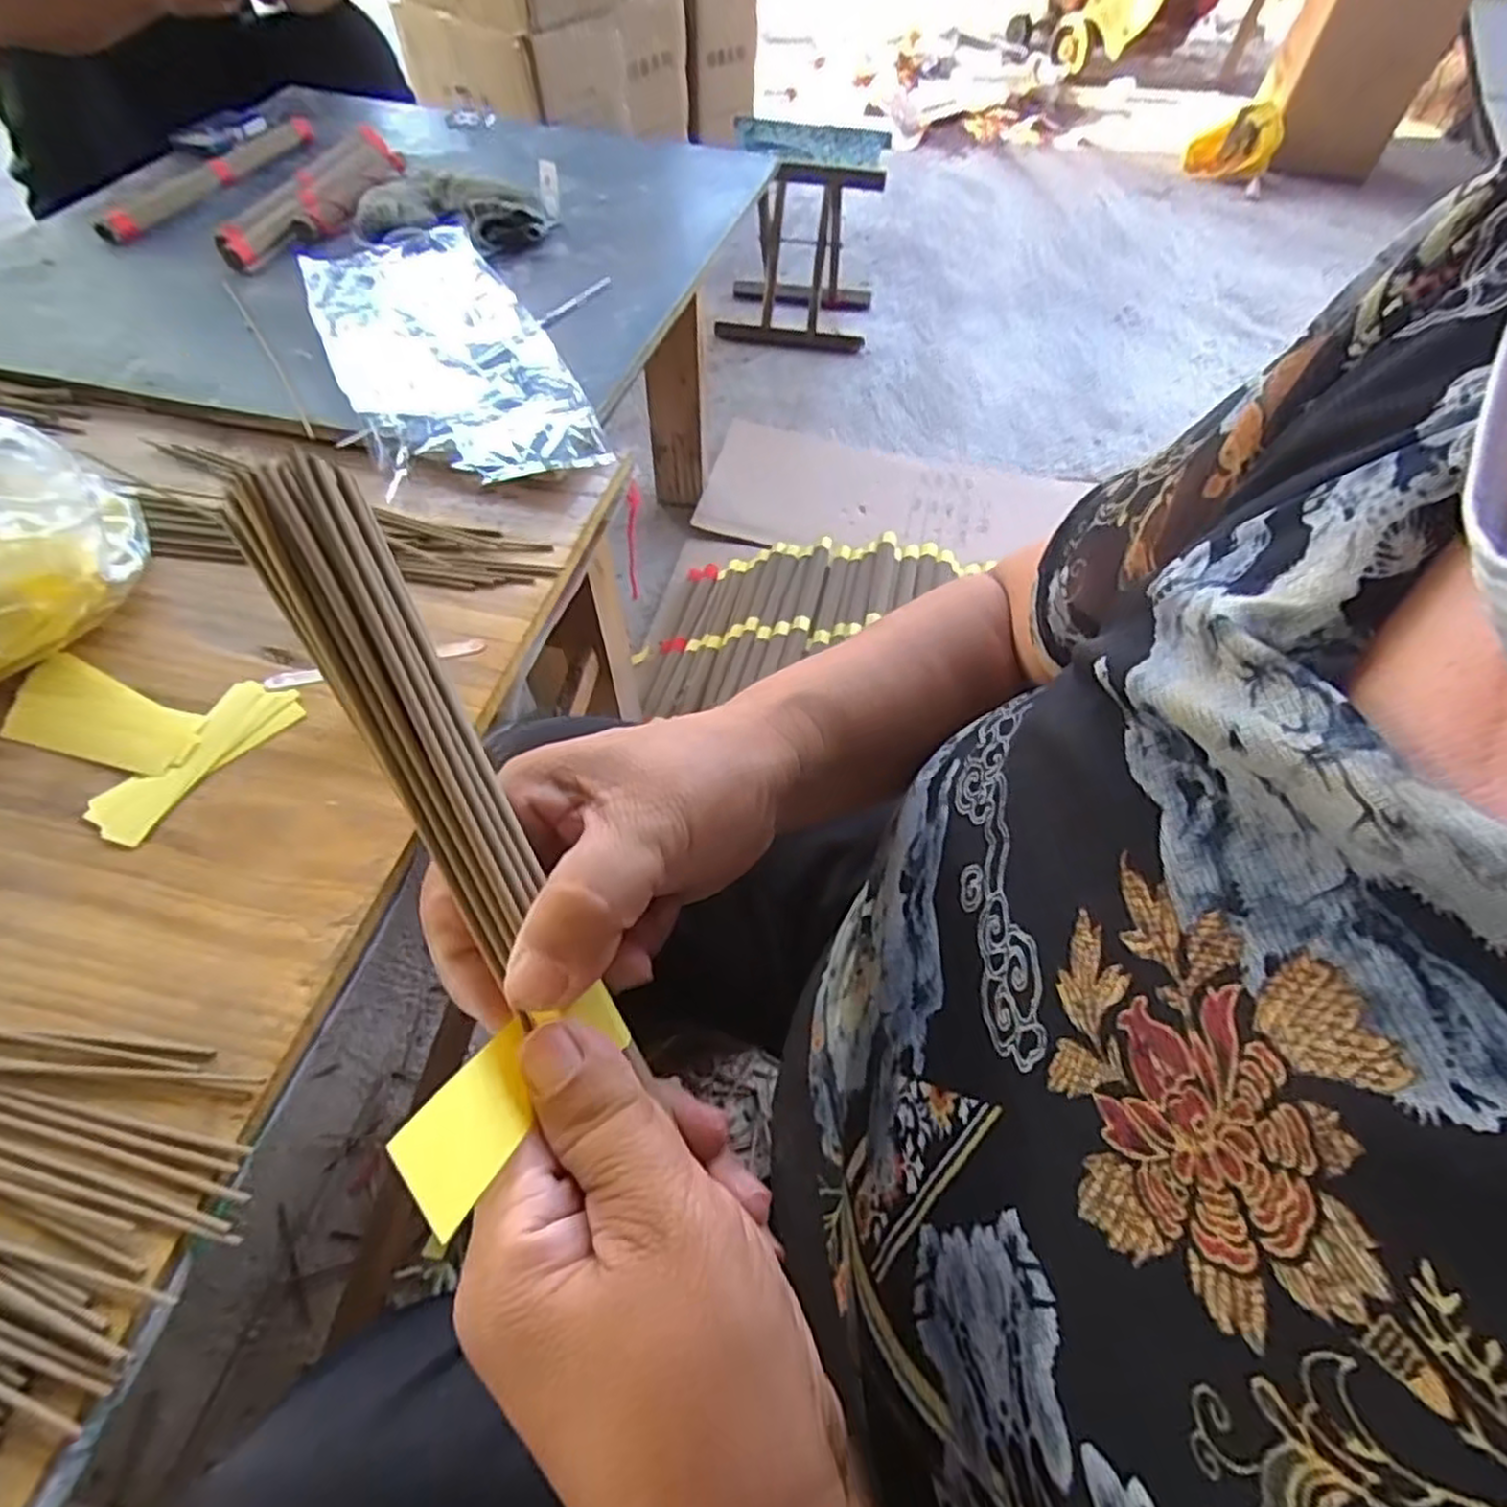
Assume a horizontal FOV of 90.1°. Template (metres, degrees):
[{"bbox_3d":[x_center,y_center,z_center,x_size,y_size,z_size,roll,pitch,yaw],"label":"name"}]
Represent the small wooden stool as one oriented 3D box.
[{"bbox_3d":[0.087,-0.984,1.453,0.287,0.315,0.297,9,55,5],"label":"small wooden stool"}]

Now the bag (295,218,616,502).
[{"bbox_3d":[-0.272,-0.355,0.646,0.169,0.020,0.376,-22,59,-16],"label":"bag"}]

